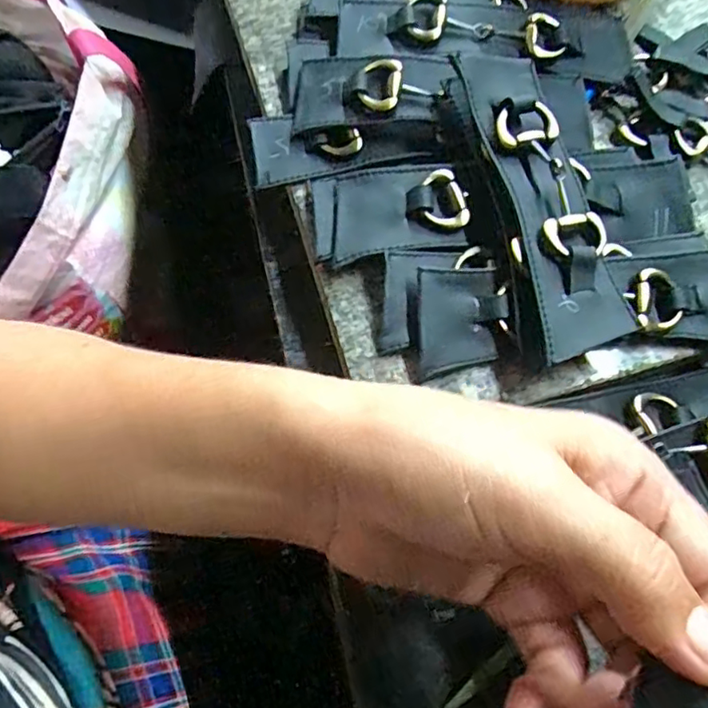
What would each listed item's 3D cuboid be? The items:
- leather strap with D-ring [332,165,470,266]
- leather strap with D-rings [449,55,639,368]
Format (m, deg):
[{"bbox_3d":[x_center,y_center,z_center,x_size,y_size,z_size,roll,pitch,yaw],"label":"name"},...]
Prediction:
[{"bbox_3d":[0.019,-0.059,0.247,0.054,0.008,0.041,-2,67,-2],"label":"leather strap with D-ring"},{"bbox_3d":[0.072,-0.061,0.236,0.036,0.024,0.130,-9,68,-5],"label":"leather strap with D-rings"}]

